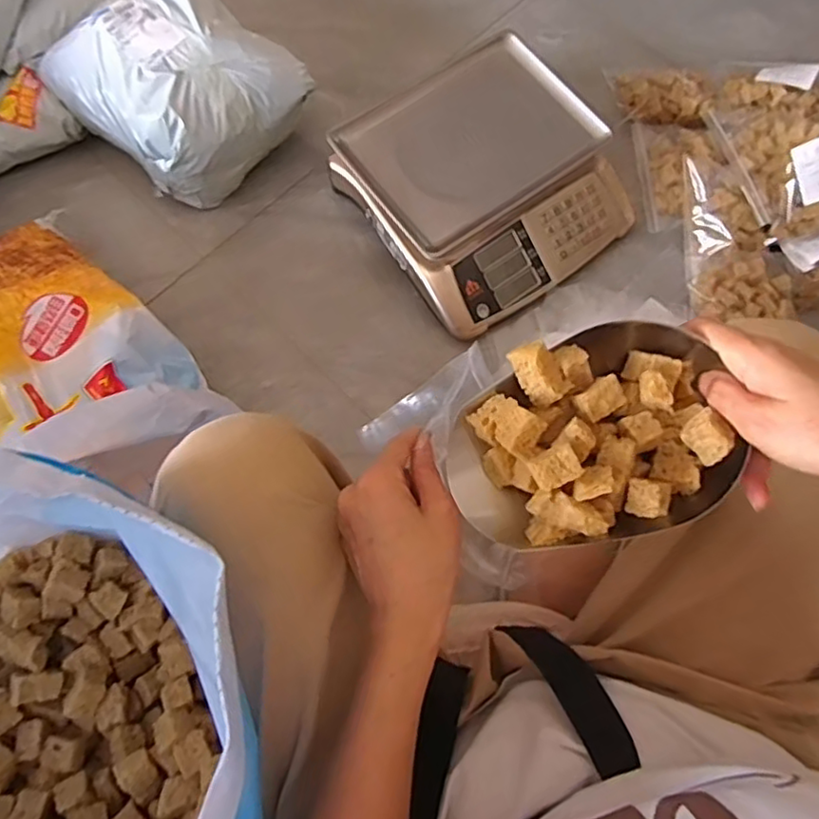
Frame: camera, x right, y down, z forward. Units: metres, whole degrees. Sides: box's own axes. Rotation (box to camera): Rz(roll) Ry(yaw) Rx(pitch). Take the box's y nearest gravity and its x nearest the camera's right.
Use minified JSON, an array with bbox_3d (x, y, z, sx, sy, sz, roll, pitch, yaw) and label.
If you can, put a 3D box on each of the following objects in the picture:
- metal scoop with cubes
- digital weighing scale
[{"bbox_3d":[0.106,0.011,0.366,0.153,0.046,0.123,-11,76,-4],"label":"metal scoop with cubes"},{"bbox_3d":[0.113,-0.328,0.907,0.341,0.103,0.341,-34,76,-11],"label":"digital weighing scale"}]

